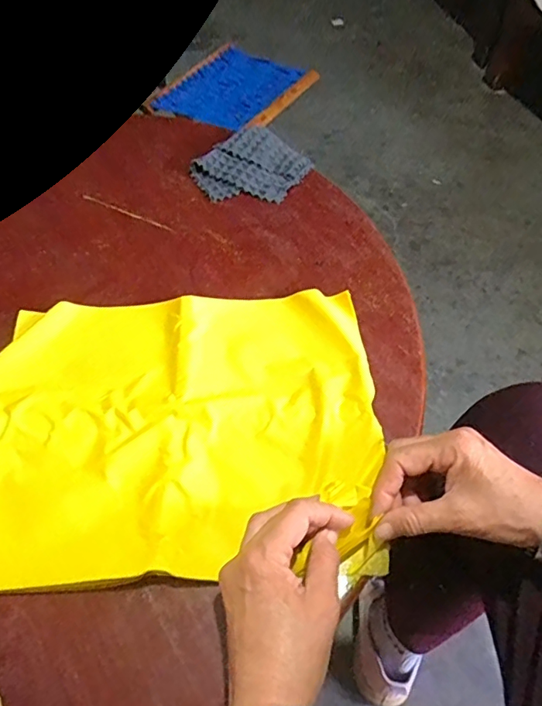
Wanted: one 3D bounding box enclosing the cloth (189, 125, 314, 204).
[{"bbox_3d":[-0.022,-0.229,0.627,0.127,0.019,0.115,-38,63,-23],"label":"cloth"}]

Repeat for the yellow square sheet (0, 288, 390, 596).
[{"bbox_3d":[-0.084,0.056,0.432,0.340,0.016,0.258,-2,56,-1],"label":"yellow square sheet"}]

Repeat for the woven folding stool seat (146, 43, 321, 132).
[{"bbox_3d":[-0.080,-0.599,1.144,0.269,0.025,0.318,31,62,20],"label":"woven folding stool seat"}]

